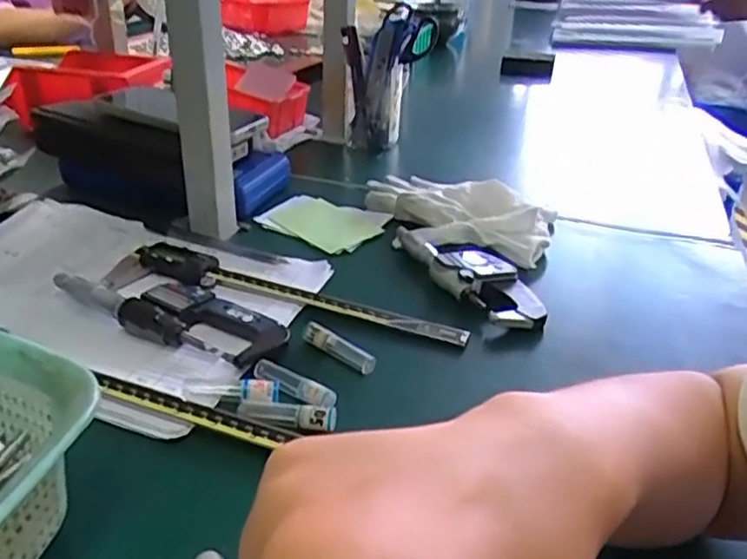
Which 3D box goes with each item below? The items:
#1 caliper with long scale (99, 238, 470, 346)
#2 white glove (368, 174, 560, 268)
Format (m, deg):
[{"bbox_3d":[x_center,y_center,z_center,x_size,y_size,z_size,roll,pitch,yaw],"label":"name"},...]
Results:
[{"bbox_3d":[-0.068,0.009,0.512,0.281,0.009,0.066,11,30,14],"label":"caliper with long scale"},{"bbox_3d":[0.075,-0.064,0.627,0.179,0.032,0.109,15,31,20],"label":"white glove"}]

